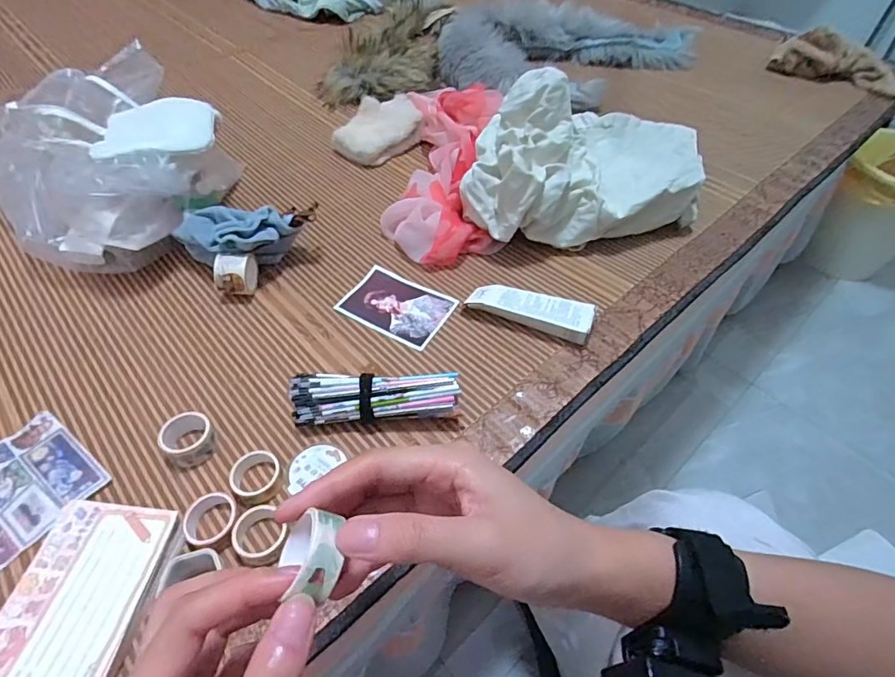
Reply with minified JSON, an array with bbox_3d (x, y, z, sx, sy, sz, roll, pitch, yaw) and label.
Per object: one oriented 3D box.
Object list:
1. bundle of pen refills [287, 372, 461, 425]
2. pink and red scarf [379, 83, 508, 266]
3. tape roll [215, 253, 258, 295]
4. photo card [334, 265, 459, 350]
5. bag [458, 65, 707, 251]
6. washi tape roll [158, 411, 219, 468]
[{"bbox_3d":[-0.059,0.052,0.403,0.132,0.038,0.034,-1,51,-2],"label":"bundle of pen refills"},{"bbox_3d":[0.000,-0.226,0.628,0.129,0.059,0.348,3,51,1],"label":"pink and red scarf"},{"bbox_3d":[-0.213,-0.064,0.494,0.034,0.045,0.041,-6,51,-6],"label":"tape roll"},{"bbox_3d":[-0.051,-0.033,0.499,0.105,0.004,0.072,26,56,20],"label":"photo card"},{"bbox_3d":[0.172,-0.205,0.563,0.324,0.139,0.173,-13,52,-12],"label":"bag"},{"bbox_3d":[-0.202,0.079,0.386,0.036,0.025,0.033,1,51,-1],"label":"washi tape roll"}]

